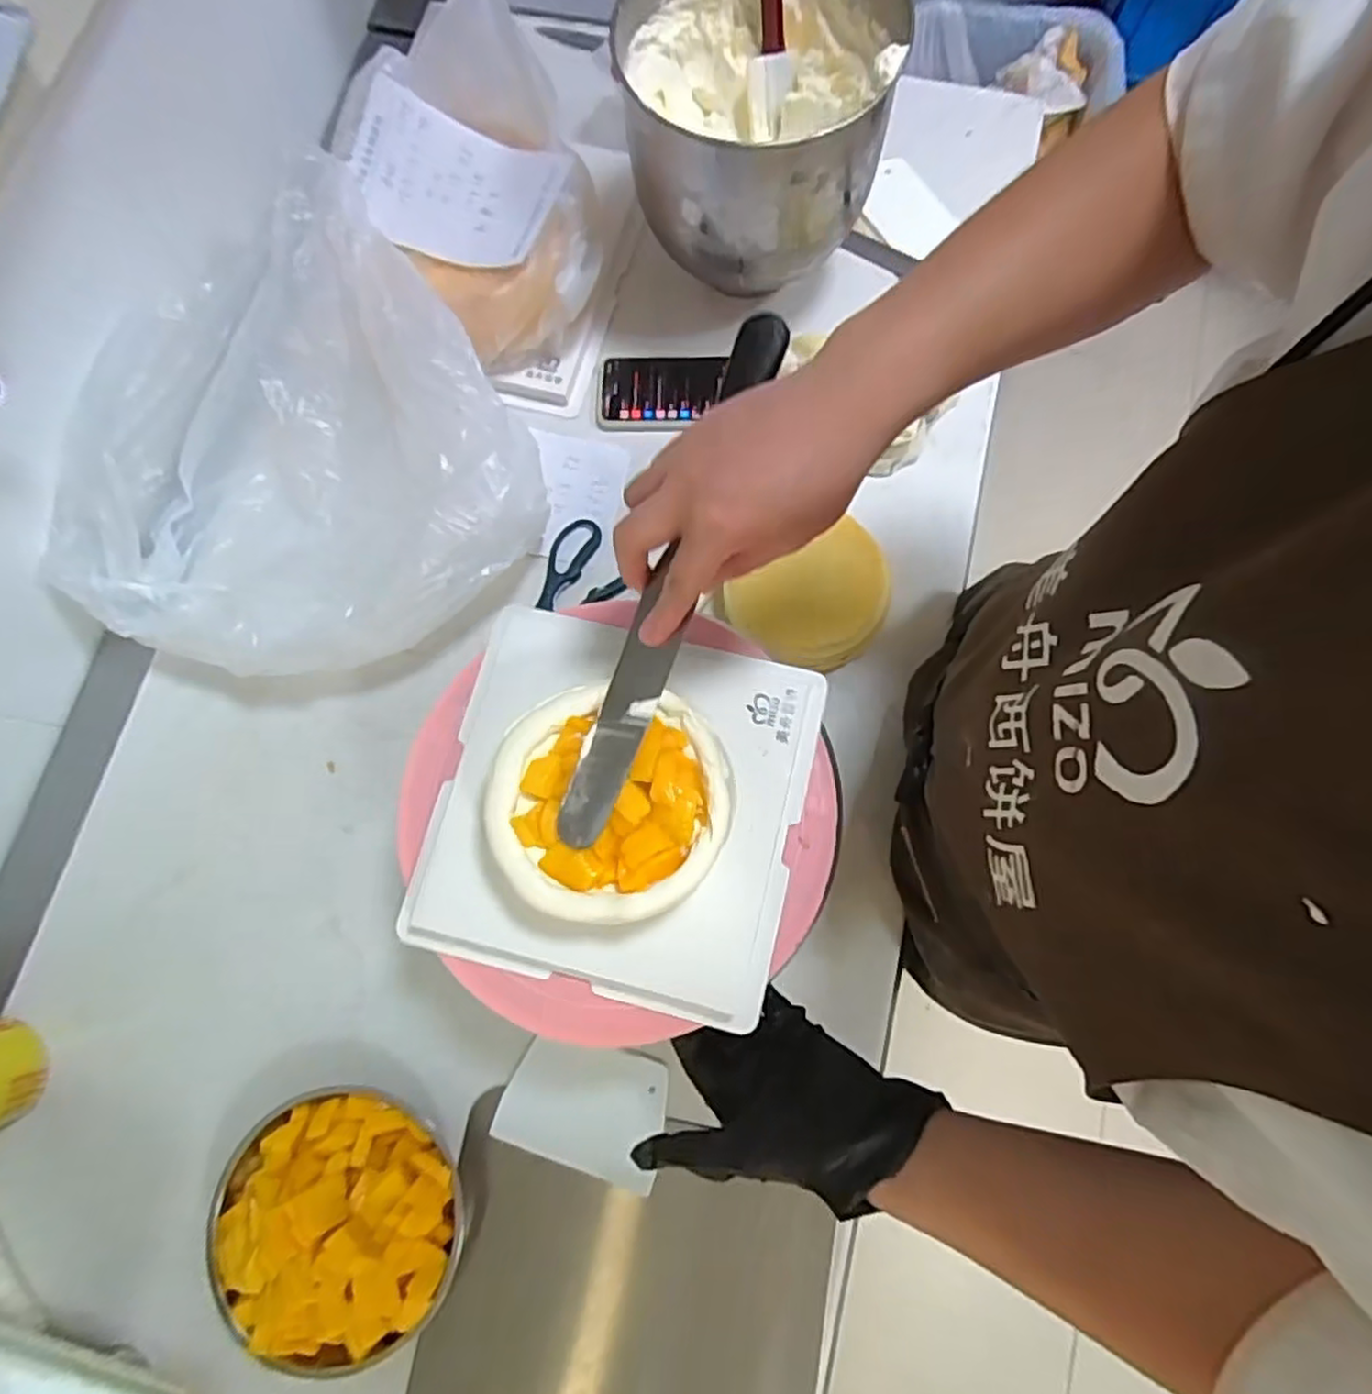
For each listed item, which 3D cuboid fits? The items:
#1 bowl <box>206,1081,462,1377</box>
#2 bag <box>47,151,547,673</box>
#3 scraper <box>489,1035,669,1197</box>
[{"bbox_3d":[-0.263,0.394,0.522,0.180,0.070,0.176,0,76,1],"label":"bowl"},{"bbox_3d":[-0.368,-0.209,0.627,0.392,0.136,0.413,-34,78,-7],"label":"bag"},{"bbox_3d":[-0.081,0.326,0.560,0.125,0.010,0.092,15,77,4],"label":"scraper"}]

